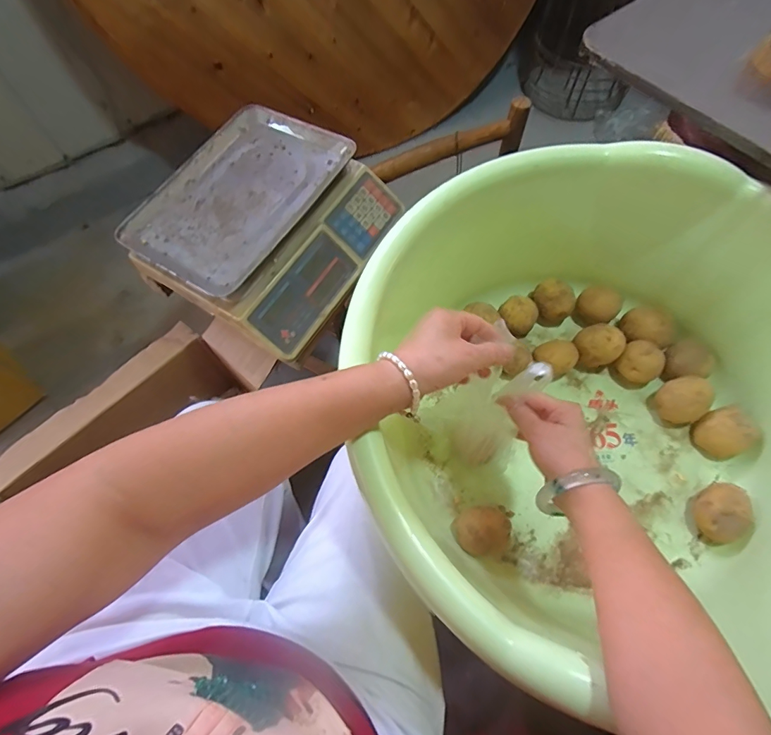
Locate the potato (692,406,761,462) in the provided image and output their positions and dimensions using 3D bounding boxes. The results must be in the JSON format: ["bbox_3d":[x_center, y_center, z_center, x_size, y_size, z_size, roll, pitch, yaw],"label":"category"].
[{"bbox_3d":[0.437,0.086,0.552,0.054,0.049,0.058,-1,64,2],"label":"potato"}]

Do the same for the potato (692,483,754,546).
[{"bbox_3d":[0.407,0.176,0.519,0.049,0.040,0.071,21,67,12],"label":"potato"}]

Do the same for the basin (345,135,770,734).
[{"bbox_3d":[0.251,0.033,0.487,0.539,0.232,0.515,-1,64,2],"label":"basin"}]

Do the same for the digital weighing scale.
[{"bbox_3d":[-0.186,-0.224,0.677,0.323,0.116,0.325,29,69,15],"label":"digital weighing scale"}]

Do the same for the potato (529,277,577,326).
[{"bbox_3d":[0.252,-0.101,0.647,0.058,0.054,0.057,-1,64,2],"label":"potato"}]

